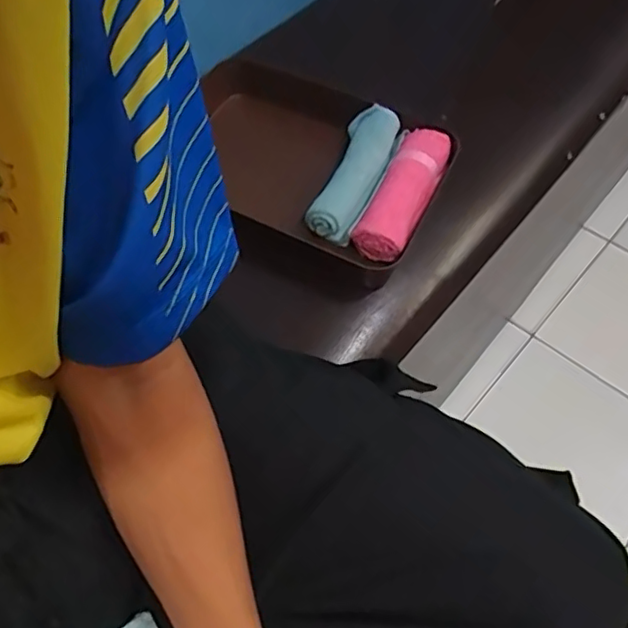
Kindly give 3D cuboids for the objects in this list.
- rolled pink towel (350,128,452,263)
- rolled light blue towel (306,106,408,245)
[{"bbox_3d":[0.082,-0.111,0.557,0.047,0.044,0.137,21,59,15],"label":"rolled pink towel"},{"bbox_3d":[0.040,-0.132,0.565,0.053,0.042,0.142,17,58,12],"label":"rolled light blue towel"}]

